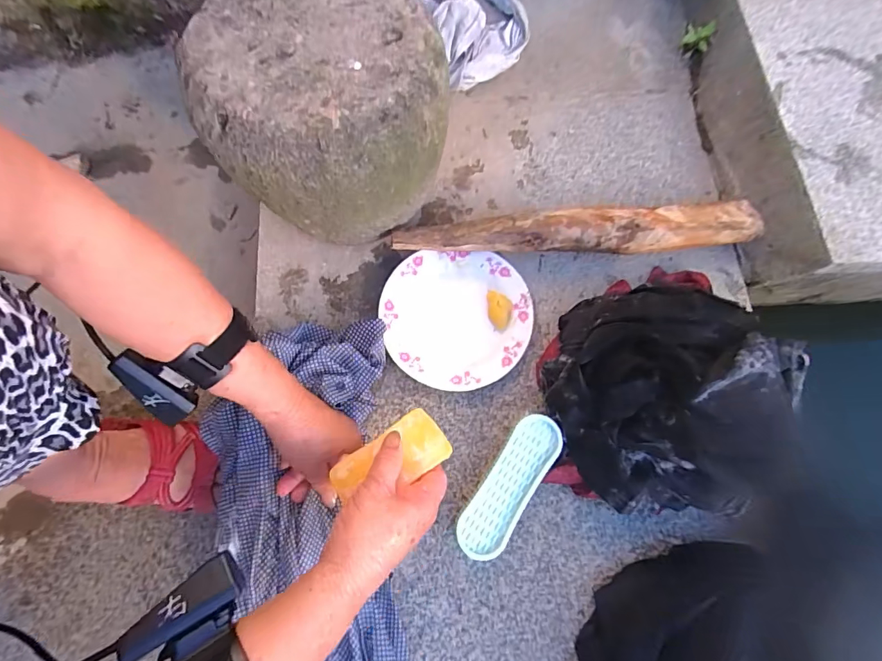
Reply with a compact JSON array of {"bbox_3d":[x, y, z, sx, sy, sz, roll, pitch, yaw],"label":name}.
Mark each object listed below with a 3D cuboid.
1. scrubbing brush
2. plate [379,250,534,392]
[{"bbox_3d":[0.070,0.159,0.439,0.047,0.037,0.149,34,74,8],"label":"scrubbing brush"},{"bbox_3d":[0.018,-0.014,0.495,0.167,0.020,0.161,0,75,-2],"label":"plate"}]

